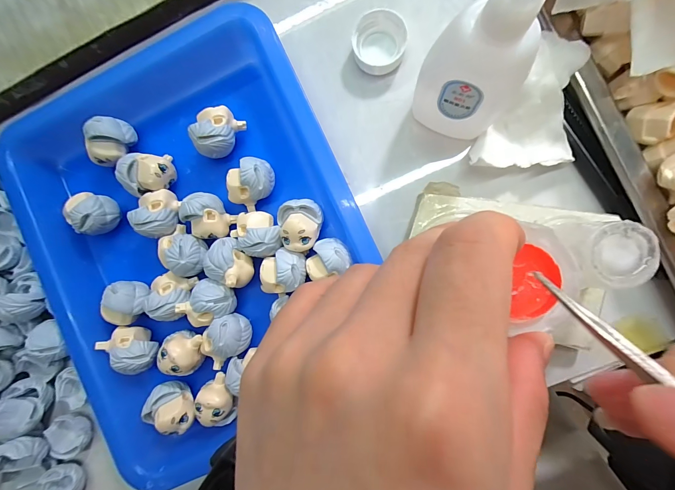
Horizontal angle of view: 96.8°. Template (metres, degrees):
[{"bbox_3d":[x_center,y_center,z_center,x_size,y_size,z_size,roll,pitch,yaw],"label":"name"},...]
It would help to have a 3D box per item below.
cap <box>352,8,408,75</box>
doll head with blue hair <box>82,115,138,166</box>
[{"bbox_3d":[0.024,-0.114,0.170,0.029,0.011,0.031,0,90,7],"label":"cap"},{"bbox_3d":[-0.131,-0.059,0.174,0.017,0.023,0.027,23,92,6],"label":"doll head with blue hair"}]

